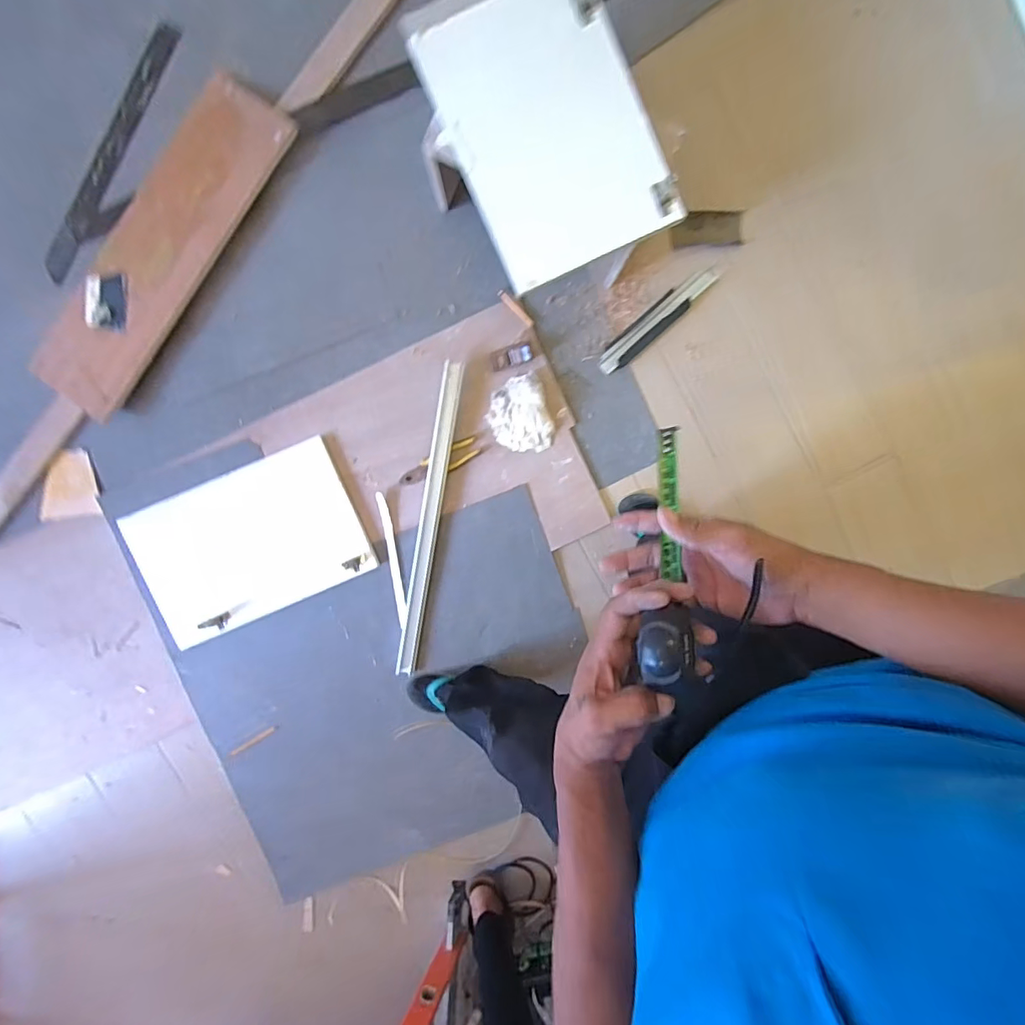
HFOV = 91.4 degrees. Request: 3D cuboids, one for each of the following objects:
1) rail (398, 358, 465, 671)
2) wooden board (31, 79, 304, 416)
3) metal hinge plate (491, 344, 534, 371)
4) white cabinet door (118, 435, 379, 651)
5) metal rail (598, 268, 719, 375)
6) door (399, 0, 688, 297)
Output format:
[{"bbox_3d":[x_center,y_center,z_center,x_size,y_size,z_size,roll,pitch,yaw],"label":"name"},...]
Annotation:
[{"bbox_3d":[-0.206,0.025,1.232,0.047,0.015,0.770,10,94,-2],"label":"rail"},{"bbox_3d":[-0.797,-0.600,1.136,0.211,0.039,0.807,35,94,-6],"label":"wooden board"},{"bbox_3d":[0.000,-0.364,1.173,0.096,0.031,0.041,-18,97,0],"label":"metal hinge plate"},{"bbox_3d":[-0.629,0.072,1.206,0.513,0.038,0.347,-22,94,1],"label":"white cabinet door"},{"bbox_3d":[0.349,-0.468,1.208,0.351,0.011,0.066,-41,96,3],"label":"metal rail"},{"bbox_3d":[0.063,-0.722,0.930,0.344,0.027,0.510,-24,99,6],"label":"door"}]

